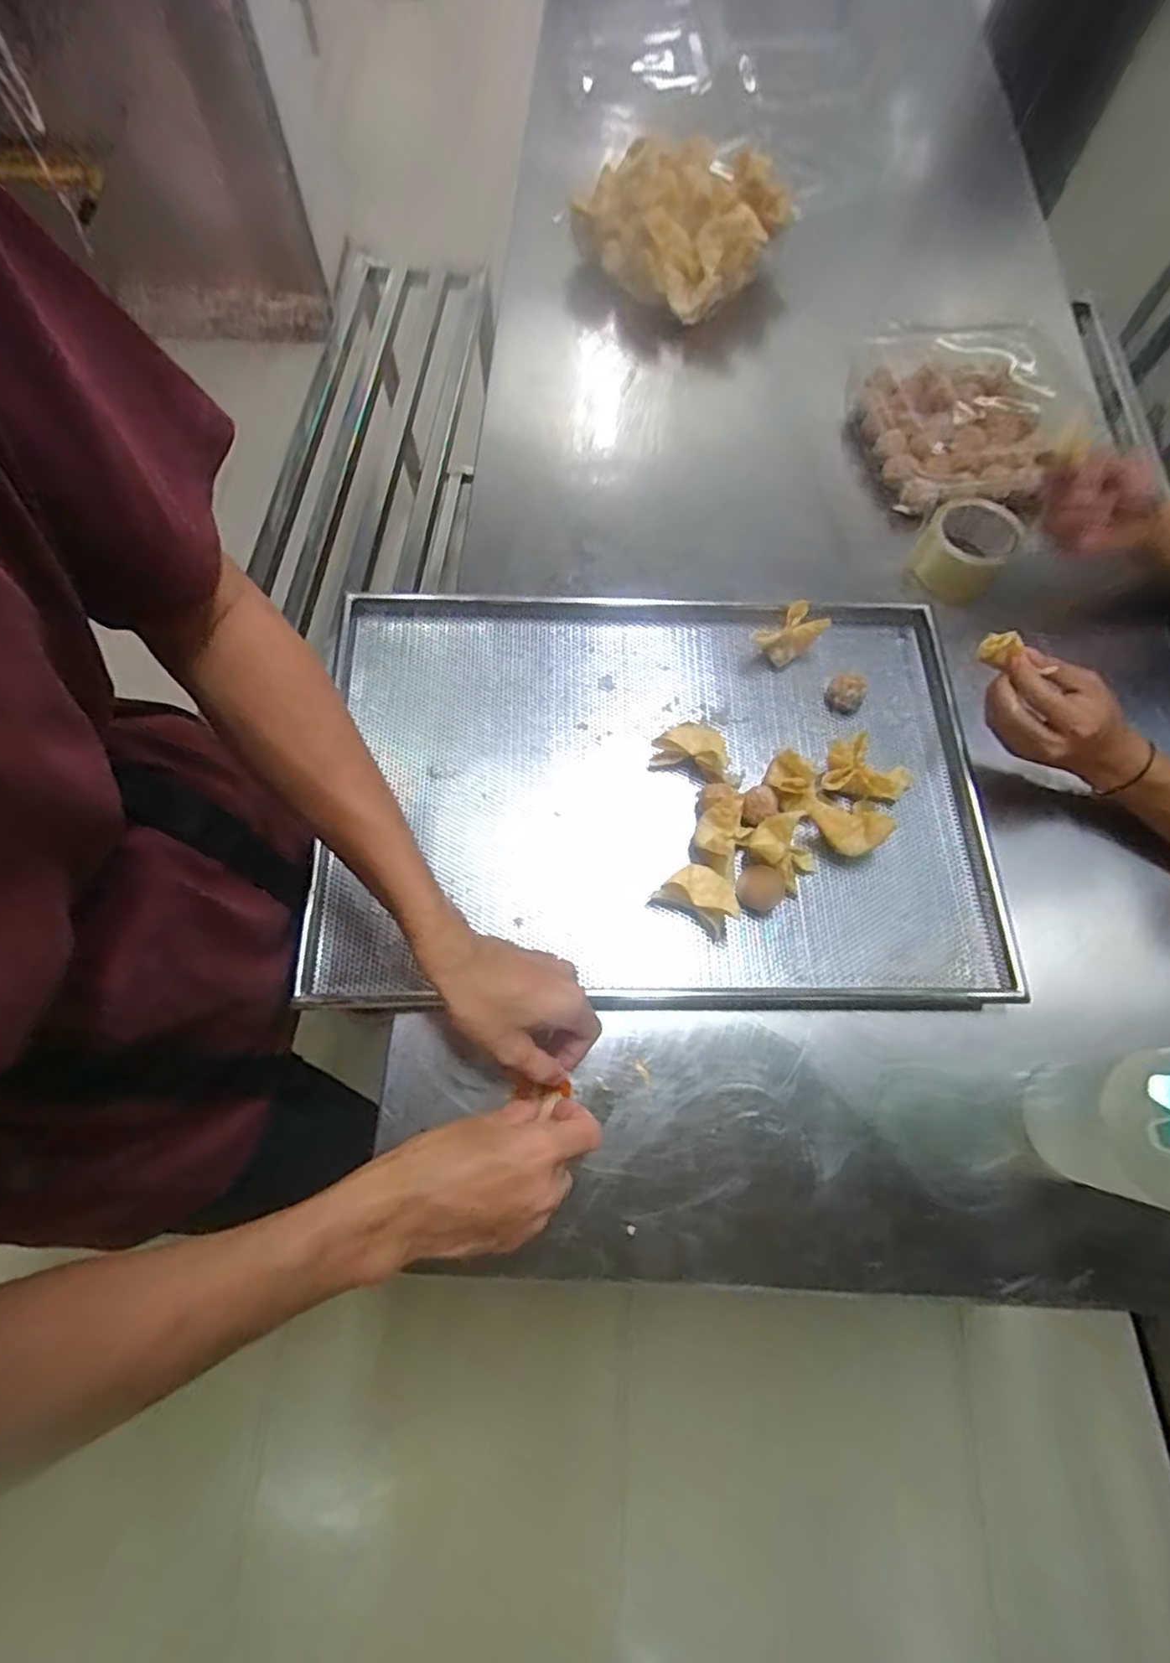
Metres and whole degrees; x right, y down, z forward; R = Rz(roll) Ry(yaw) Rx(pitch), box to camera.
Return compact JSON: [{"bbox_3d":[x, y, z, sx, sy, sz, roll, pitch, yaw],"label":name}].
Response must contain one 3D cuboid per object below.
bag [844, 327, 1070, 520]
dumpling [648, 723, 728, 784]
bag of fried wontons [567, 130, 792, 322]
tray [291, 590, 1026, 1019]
[{"bbox_3d":[0.445,-0.473,0.765,0.229,0.075,0.227,3,70,0],"label":"bag"},{"bbox_3d":[0.103,-0.077,0.633,0.069,0.039,0.045,21,71,6],"label":"dumpling"},{"bbox_3d":[0.123,-0.825,0.890,0.254,0.112,0.199,42,74,13],"label":"bag of fried wontons"},{"bbox_3d":[0.066,-0.043,0.637,0.610,0.044,0.411,0,70,-3],"label":"tray"}]

